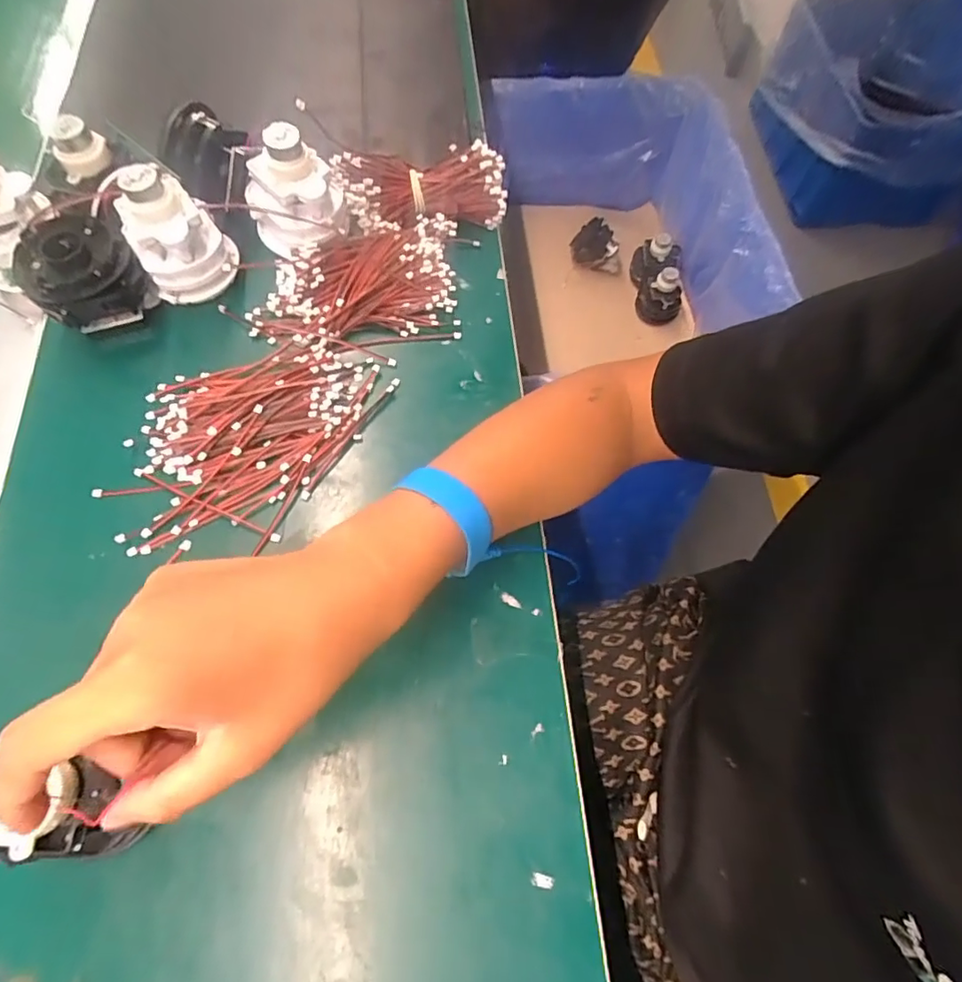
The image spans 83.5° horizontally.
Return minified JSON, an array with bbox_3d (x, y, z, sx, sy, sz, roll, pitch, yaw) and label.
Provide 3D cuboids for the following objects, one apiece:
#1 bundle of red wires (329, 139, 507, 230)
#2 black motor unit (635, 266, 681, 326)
[{"bbox_3d":[-0.047,-0.238,0.432,0.130,0.052,0.053,-7,66,-5],"label":"bundle of red wires"},{"bbox_3d":[0.285,-0.306,0.848,0.069,0.083,0.055,23,70,6],"label":"black motor unit"}]

